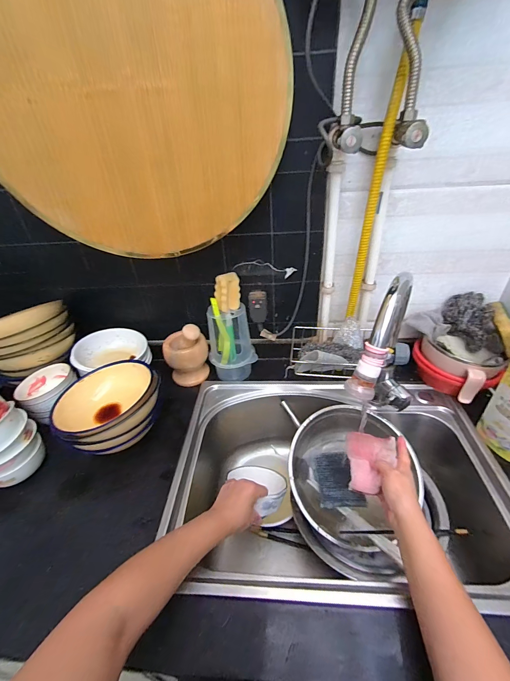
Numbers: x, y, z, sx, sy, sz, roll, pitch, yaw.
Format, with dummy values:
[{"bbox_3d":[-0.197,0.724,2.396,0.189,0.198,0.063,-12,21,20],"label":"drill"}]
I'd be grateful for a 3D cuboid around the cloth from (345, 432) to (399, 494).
[{"bbox_3d":[0.198,0.208,0.524,0.077,0.035,0.096,6,38,14],"label":"cloth"}]

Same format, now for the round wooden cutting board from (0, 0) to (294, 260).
[{"bbox_3d":[-0.171,-0.345,0.422,0.435,0.431,0.018,-9,36,-6],"label":"round wooden cutting board"}]

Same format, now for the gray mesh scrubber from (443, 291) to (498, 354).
[{"bbox_3d":[0.465,-0.046,0.671,0.065,0.099,0.103,-30,43,-31],"label":"gray mesh scrubber"}]

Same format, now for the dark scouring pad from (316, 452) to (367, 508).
[{"bbox_3d":[0.171,0.279,0.618,0.080,0.017,0.110,-2,36,4],"label":"dark scouring pad"}]

